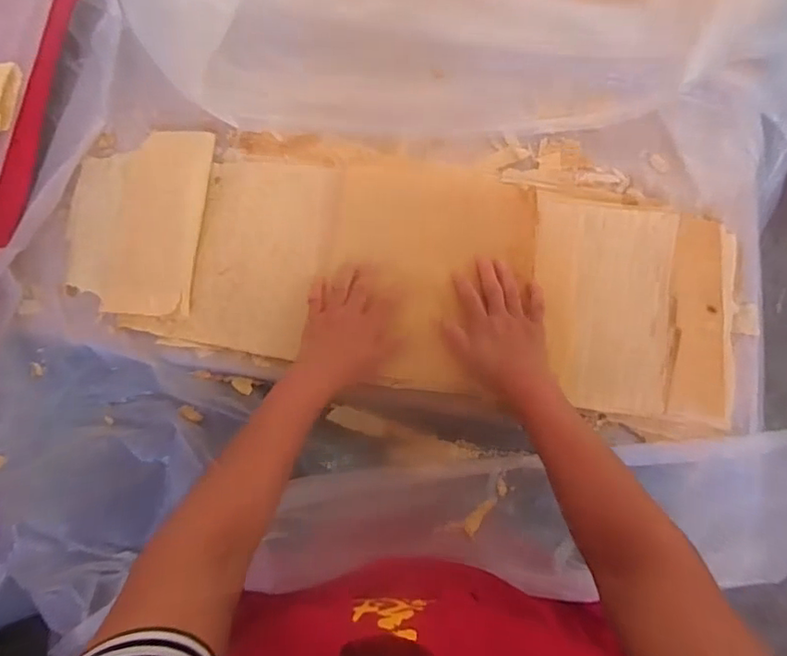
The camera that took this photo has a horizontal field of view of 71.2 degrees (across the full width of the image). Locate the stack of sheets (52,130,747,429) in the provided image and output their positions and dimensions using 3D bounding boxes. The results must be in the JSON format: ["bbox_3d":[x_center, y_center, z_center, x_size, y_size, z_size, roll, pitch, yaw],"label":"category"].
[{"bbox_3d":[0.007,-0.091,0.700,0.861,0.045,0.312,9,74,3],"label":"stack of sheets"}]

